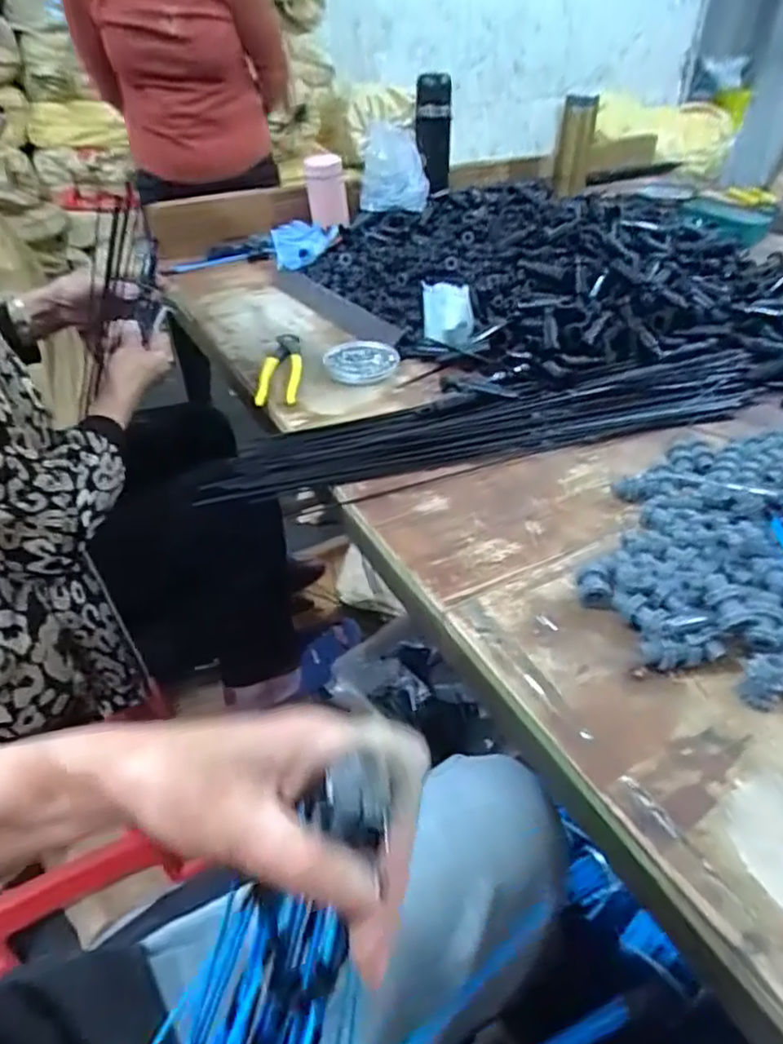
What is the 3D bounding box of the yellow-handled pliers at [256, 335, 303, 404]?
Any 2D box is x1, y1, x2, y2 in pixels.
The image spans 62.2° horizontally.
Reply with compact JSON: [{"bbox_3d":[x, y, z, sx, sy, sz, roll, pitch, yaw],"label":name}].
[{"bbox_3d":[-0.138,-0.188,0.801,0.052,0.024,0.156,-5,40,-3],"label":"yellow-handled pliers"}]

